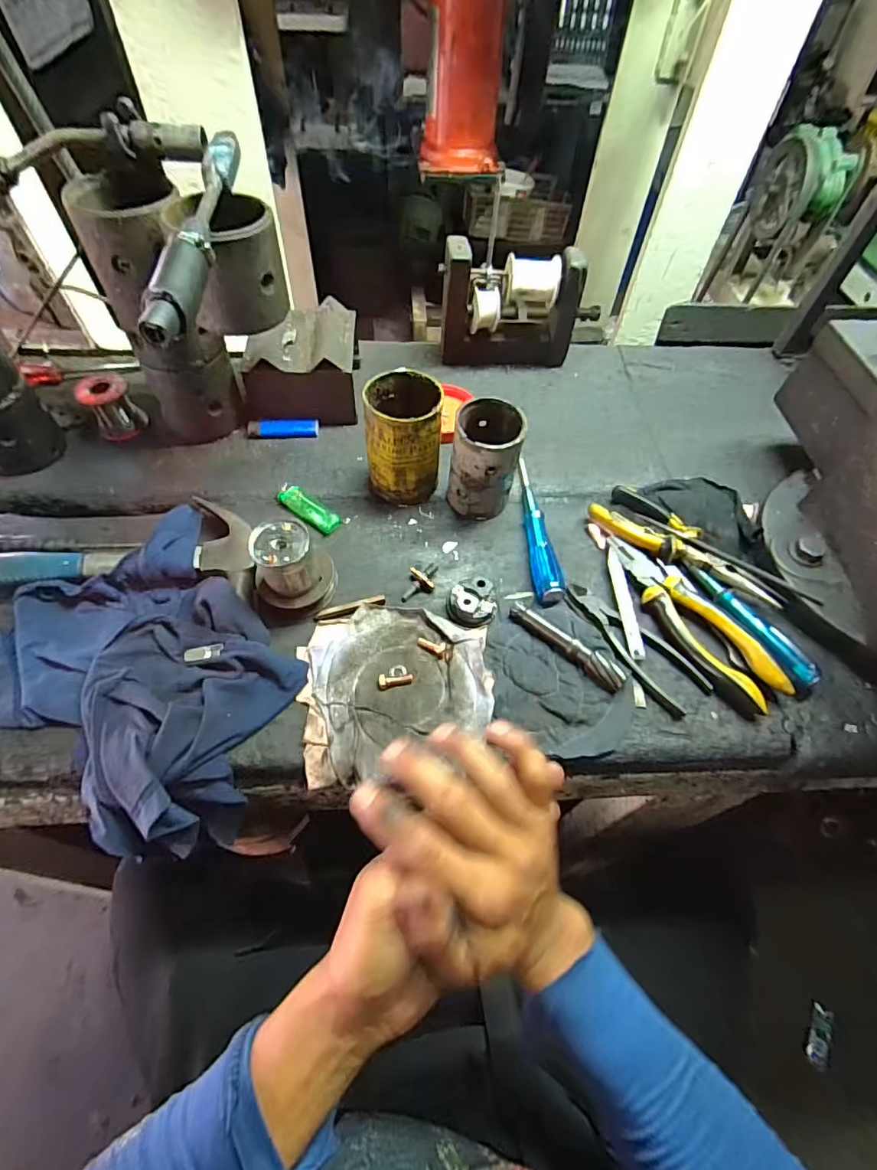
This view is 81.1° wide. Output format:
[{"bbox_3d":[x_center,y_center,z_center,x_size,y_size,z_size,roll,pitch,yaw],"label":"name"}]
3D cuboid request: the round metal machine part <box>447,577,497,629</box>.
[{"bbox_3d":[0.034,0.015,0.480,0.043,0.024,0.039,-23,59,-18],"label":"round metal machine part"}]

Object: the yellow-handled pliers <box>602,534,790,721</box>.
[{"bbox_3d":[0.234,0.025,0.470,0.049,0.016,0.197,-27,60,0],"label":"yellow-handled pliers"}]

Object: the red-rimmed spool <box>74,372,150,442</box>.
[{"bbox_3d":[-0.368,-0.202,0.579,0.051,0.060,0.040,-33,62,-23],"label":"red-rimmed spool"}]

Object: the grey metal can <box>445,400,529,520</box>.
[{"bbox_3d":[0.046,-0.124,0.521,0.065,0.111,0.076,7,55,2],"label":"grey metal can"}]

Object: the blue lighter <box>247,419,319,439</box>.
[{"bbox_3d":[-0.181,-0.183,0.600,0.080,0.013,0.019,-5,55,-6],"label":"blue lighter"}]

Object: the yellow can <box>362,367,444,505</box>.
[{"bbox_3d":[-0.035,-0.145,0.527,0.073,0.122,0.072,1,55,-2],"label":"yellow can"}]

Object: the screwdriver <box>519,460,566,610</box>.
[{"bbox_3d":[0.103,-0.061,0.535,0.027,0.025,0.183,-1,55,-3],"label":"screwdriver"}]

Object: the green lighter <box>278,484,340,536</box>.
[{"bbox_3d":[-0.138,-0.081,0.539,0.074,0.014,0.025,35,61,21],"label":"green lighter"}]

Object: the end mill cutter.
[{"bbox_3d":[0.113,0.052,0.456,0.116,0.024,0.017,39,62,23],"label":"end mill cutter"}]

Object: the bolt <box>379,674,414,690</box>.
[{"bbox_3d":[-0.036,0.082,0.438,0.029,0.010,0.011,-7,55,-7],"label":"bolt"}]

